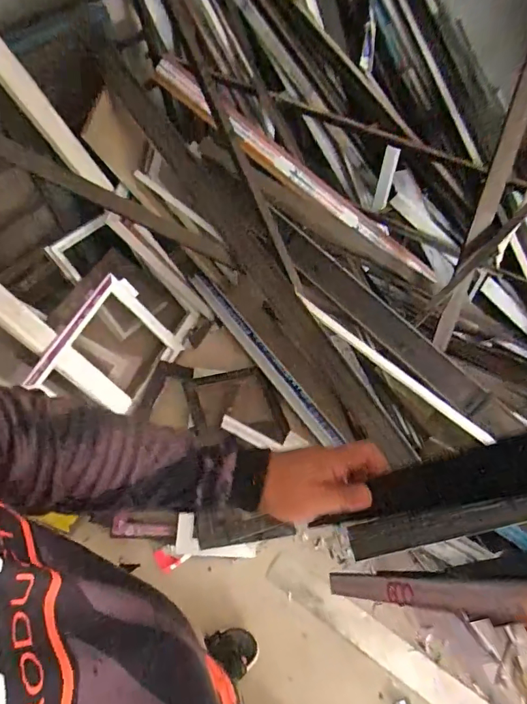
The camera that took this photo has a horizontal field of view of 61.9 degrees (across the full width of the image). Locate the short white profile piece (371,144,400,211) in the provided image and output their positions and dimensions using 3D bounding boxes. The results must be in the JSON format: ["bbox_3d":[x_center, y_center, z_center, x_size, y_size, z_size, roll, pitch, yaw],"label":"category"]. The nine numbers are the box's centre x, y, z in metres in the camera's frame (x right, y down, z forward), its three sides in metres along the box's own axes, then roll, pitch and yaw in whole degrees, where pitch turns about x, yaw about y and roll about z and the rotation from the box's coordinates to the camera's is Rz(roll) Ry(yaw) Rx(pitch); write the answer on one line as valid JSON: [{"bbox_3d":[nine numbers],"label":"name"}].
[{"bbox_3d":[0.425,-0.597,1.533,0.050,0.232,0.030,18,58,11],"label":"short white profile piece"}]

